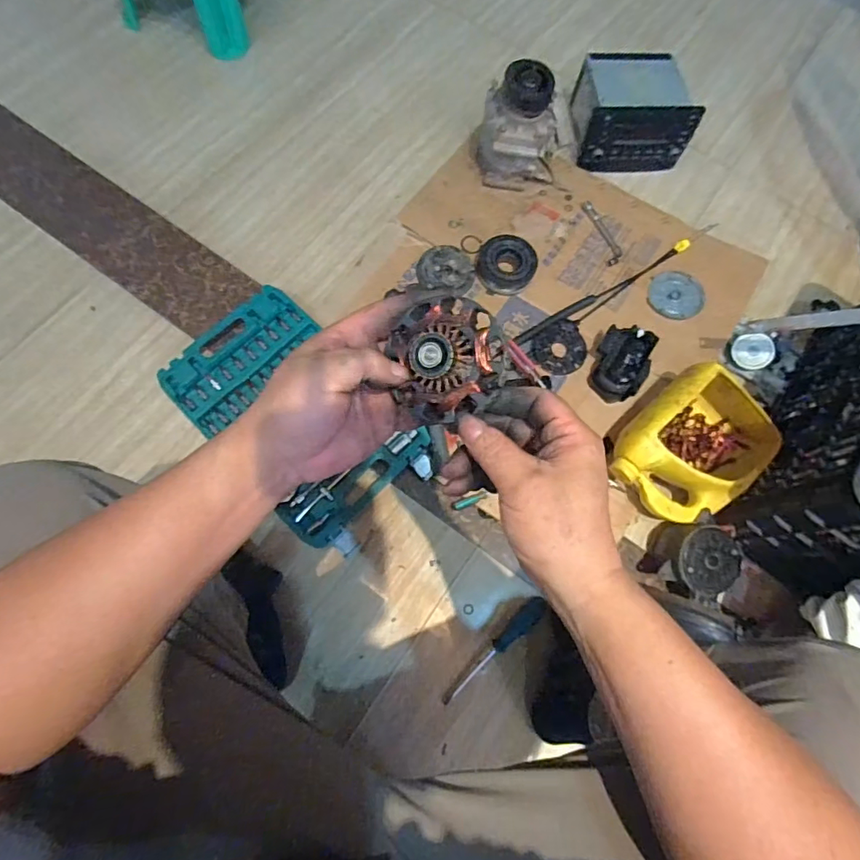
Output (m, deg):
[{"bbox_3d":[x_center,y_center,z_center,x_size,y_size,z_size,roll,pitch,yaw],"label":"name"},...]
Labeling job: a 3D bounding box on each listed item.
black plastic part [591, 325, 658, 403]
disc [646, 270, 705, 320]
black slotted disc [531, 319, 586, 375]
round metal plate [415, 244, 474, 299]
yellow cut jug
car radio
[{"bbox_3d":[0.317,-0.109,0.840,0.081,0.068,0.118,17,71,6],"label":"black plastic part"},{"bbox_3d":[0.450,-0.248,0.927,0.100,0.010,0.097,1,69,-2],"label":"disc"},{"bbox_3d":[0.223,-0.144,0.874,0.090,0.014,0.102,13,69,3],"label":"black slotted disc"},{"bbox_3d":[0.029,-0.287,0.911,0.098,0.018,0.101,1,69,-2],"label":"round metal plate"},{"bbox_3d":[0.398,0.029,0.771,0.229,0.117,0.180,-37,75,-12],"label":"yellow cut jug"},{"bbox_3d":[0.396,-0.628,1.004,0.204,0.117,0.194,-5,70,-2],"label":"car radio"}]

